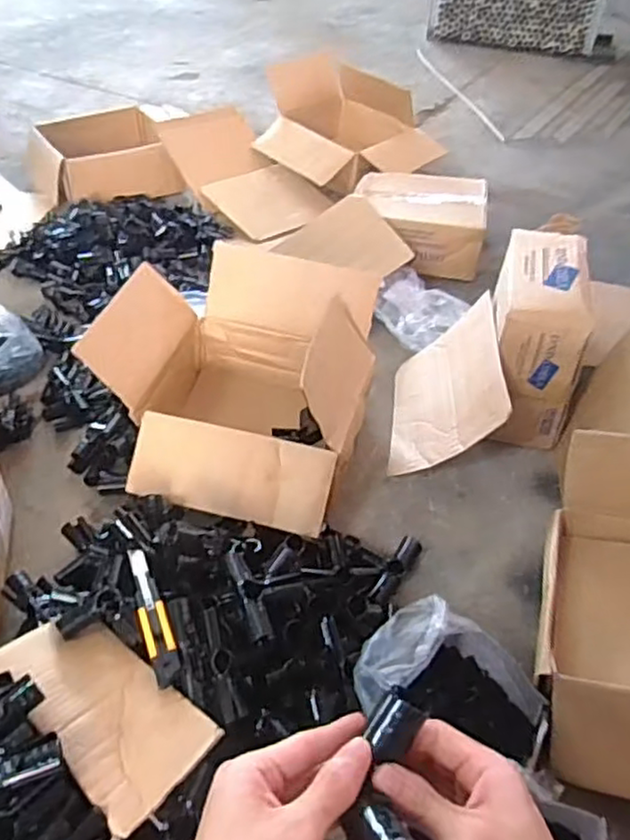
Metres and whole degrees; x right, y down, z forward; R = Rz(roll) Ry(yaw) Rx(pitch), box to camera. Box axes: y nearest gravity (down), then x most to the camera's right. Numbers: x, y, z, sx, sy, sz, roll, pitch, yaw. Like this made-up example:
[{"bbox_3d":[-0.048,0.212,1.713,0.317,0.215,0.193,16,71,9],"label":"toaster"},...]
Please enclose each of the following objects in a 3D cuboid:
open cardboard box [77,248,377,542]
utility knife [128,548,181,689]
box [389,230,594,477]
[{"bbox_3d":[-0.126,-0.042,1.145,0.406,0.286,0.442,8,44,4],"label":"open cardboard box"},{"bbox_3d":[-0.200,0.236,0.825,0.034,0.014,0.190,-16,45,-16],"label":"utility knife"},{"bbox_3d":[0.314,-0.127,1.227,0.306,0.273,0.445,9,44,5],"label":"box"}]

